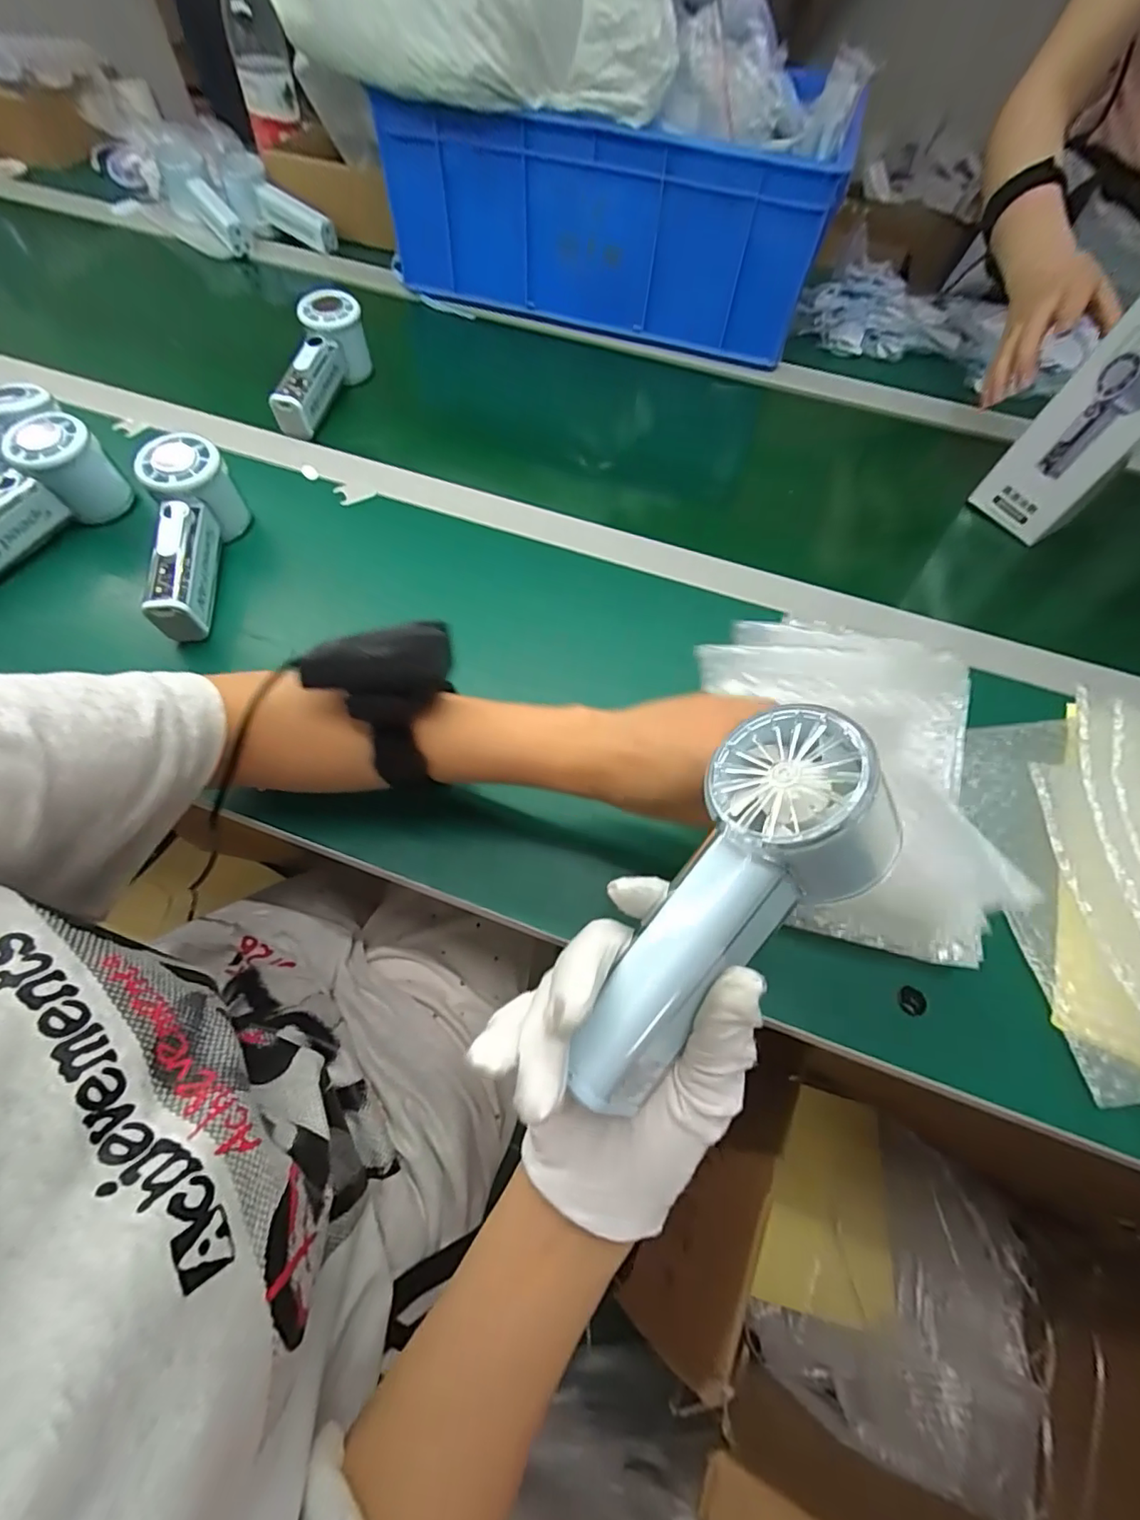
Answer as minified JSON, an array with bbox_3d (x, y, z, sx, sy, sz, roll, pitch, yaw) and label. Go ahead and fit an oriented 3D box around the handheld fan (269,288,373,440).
[{"bbox_3d":[-0.239,-0.376,0.523,0.055,0.059,0.137,9,62,2],"label":"handheld fan"}]

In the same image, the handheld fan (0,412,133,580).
[{"bbox_3d":[-0.420,-0.194,0.415,0.050,0.062,0.153,30,65,13],"label":"handheld fan"}]

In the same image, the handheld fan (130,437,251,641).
[{"bbox_3d":[-0.279,-0.167,0.409,0.054,0.062,0.152,-12,63,-9],"label":"handheld fan"}]

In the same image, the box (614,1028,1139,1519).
[{"bbox_3d":[0.389,0.607,0.608,0.589,0.349,0.364,22,63,9],"label":"box"}]

